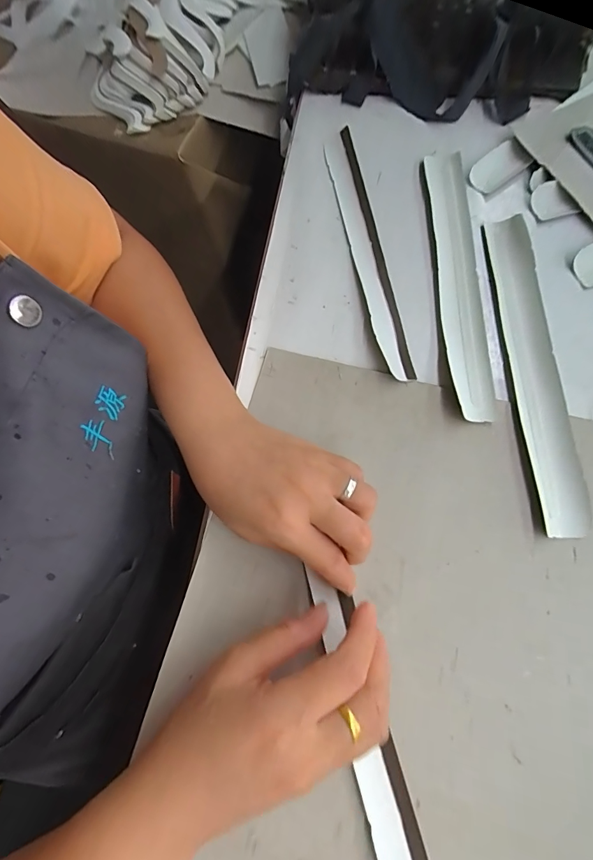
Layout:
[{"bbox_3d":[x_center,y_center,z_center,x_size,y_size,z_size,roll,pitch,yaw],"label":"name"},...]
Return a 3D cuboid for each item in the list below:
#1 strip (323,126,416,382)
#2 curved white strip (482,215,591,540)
[{"bbox_3d":[0.059,-0.159,0.327,0.027,0.007,0.255,-10,71,-1],"label":"strip"},{"bbox_3d":[0.176,-0.054,0.283,0.029,0.013,0.252,-2,71,2],"label":"curved white strip"}]

